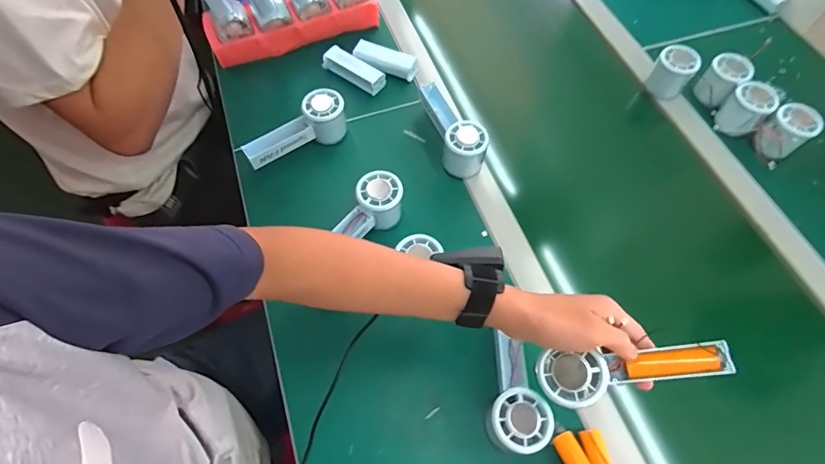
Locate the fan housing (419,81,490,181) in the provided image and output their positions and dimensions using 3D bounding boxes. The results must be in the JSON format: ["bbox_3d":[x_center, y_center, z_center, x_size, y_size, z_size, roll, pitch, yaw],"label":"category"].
[{"bbox_3d":[0.056,-0.150,0.623,0.057,0.062,0.150,-15,64,-9],"label":"fan housing"}]

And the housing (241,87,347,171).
[{"bbox_3d":[-0.161,-0.140,0.627,0.147,0.061,0.051,-31,66,-3],"label":"housing"}]

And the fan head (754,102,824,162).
[{"bbox_3d":[0.529,-0.138,0.628,0.064,0.069,0.054,-32,67,-17],"label":"fan head"}]

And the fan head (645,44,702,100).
[{"bbox_3d":[0.400,-0.245,0.678,0.052,0.063,0.057,-40,70,-19],"label":"fan head"}]

